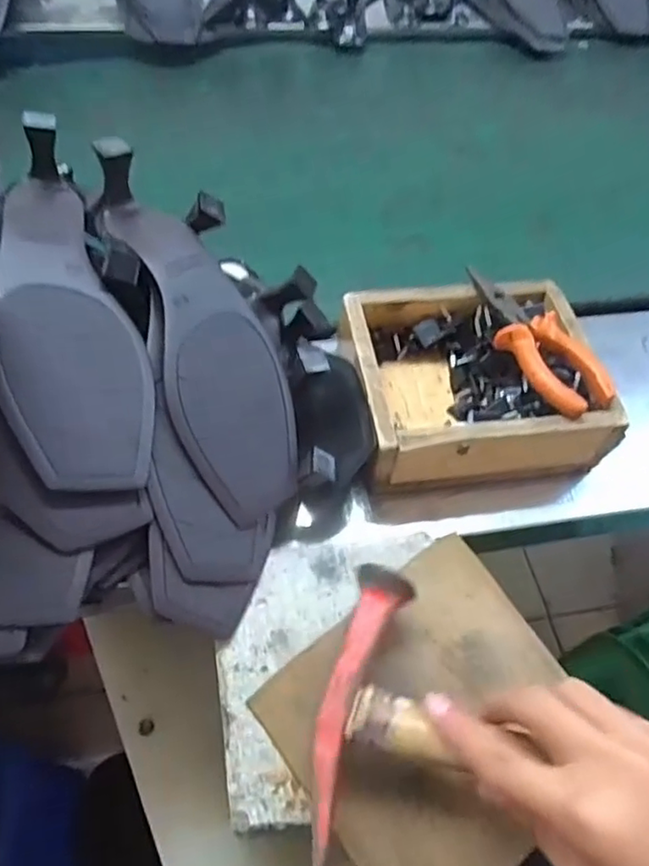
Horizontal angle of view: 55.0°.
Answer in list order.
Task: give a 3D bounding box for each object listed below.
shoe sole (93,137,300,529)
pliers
[{"bbox_3d":[-0.077,-0.065,0.395,0.080,0.046,0.244,-22,87,-18],"label":"shoe sole"},{"bbox_3d":[0.155,-0.072,0.465,0.046,0.017,0.143,-19,59,-17],"label":"pliers"}]

